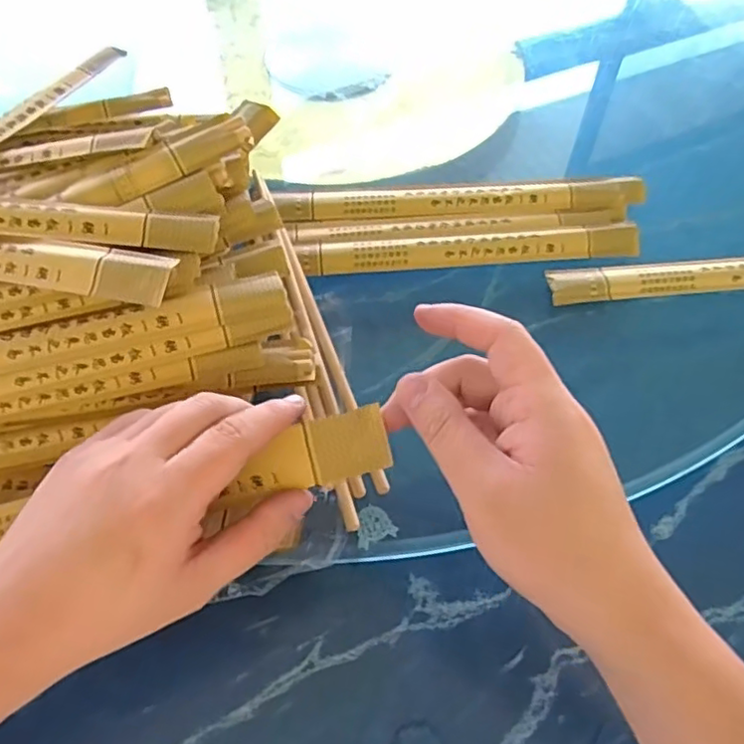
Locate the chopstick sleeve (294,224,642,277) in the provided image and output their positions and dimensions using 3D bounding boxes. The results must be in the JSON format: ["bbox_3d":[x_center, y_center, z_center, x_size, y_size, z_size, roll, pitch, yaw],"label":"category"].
[{"bbox_3d":[0.070,-0.085,0.437,0.236,0.005,0.025,-4,89,-3],"label":"chopstick sleeve"}]

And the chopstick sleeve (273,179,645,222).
[{"bbox_3d":[0.068,-0.125,0.458,0.269,0.012,0.030,-2,56,-2],"label":"chopstick sleeve"}]

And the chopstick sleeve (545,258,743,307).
[{"bbox_3d":[0.251,-0.068,0.430,0.260,0.009,0.028,-5,56,-3],"label":"chopstick sleeve"}]

